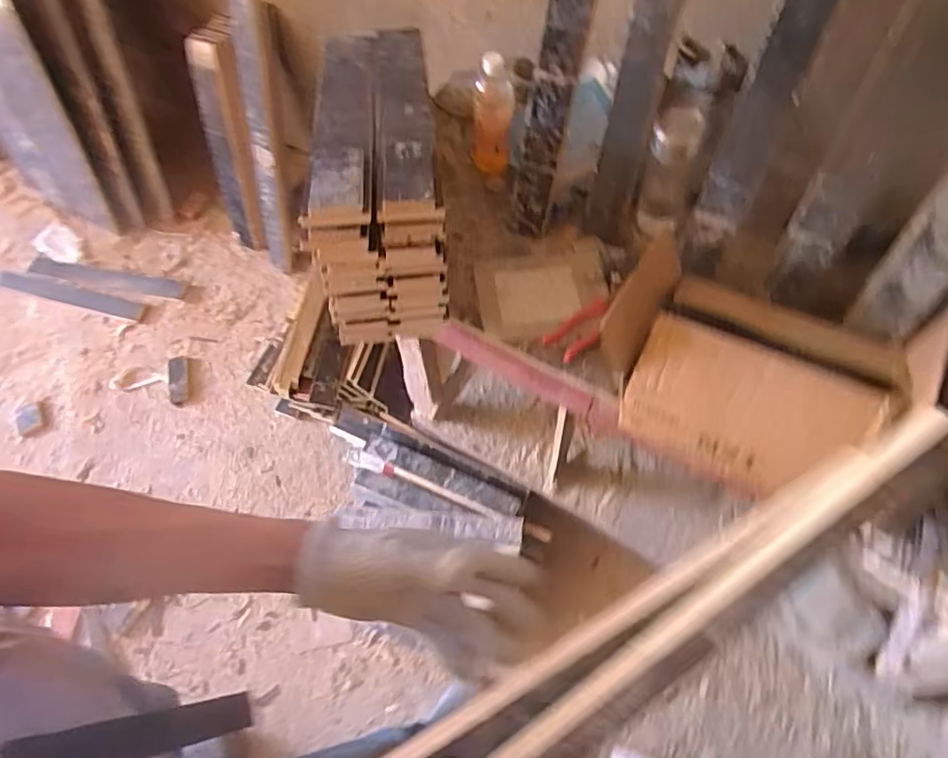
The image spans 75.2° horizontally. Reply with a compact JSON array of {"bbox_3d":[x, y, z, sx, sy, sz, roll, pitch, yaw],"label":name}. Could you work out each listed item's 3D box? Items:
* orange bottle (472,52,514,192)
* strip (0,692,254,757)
[{"bbox_3d":[0.029,-0.415,0.998,0.067,0.230,0.083,-1,61,2],"label":"orange bottle"},{"bbox_3d":[-0.238,0.265,0.461,0.008,0.237,0.030,-31,65,4],"label":"strip"}]

